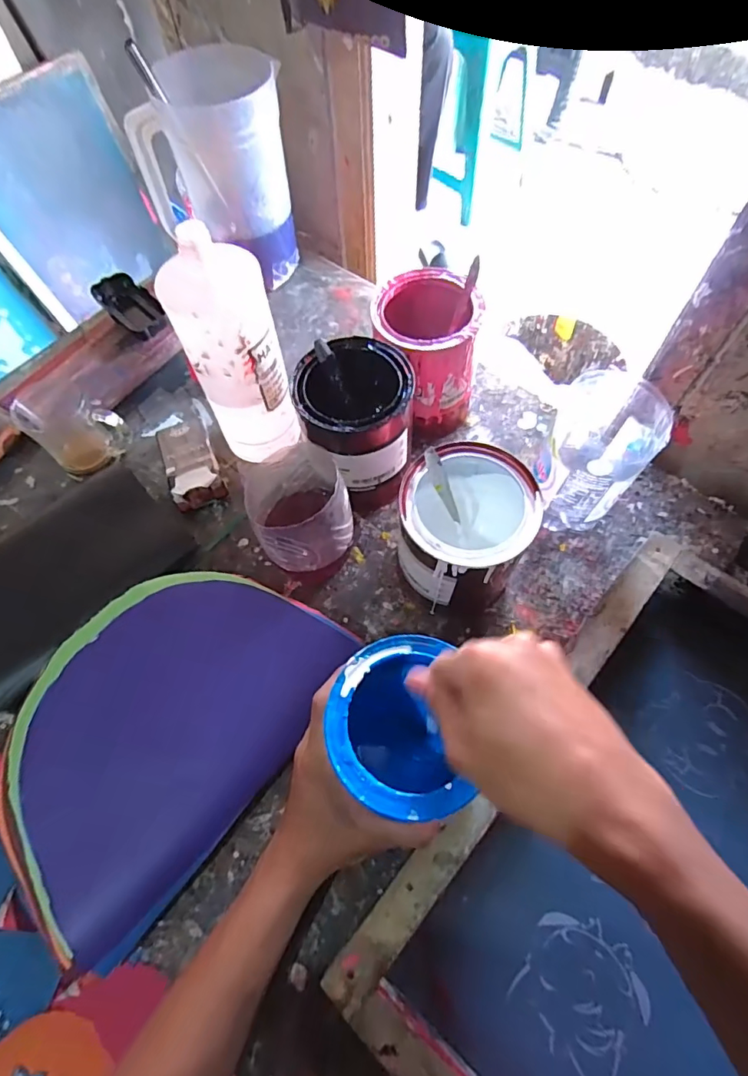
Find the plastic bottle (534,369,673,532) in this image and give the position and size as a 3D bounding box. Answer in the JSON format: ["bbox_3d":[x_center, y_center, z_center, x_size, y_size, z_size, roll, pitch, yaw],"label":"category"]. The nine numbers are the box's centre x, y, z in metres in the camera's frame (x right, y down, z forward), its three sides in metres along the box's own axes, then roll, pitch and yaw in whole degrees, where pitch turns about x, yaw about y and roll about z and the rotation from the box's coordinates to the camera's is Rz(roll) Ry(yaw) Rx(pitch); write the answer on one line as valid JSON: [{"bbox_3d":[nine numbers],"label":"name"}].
[{"bbox_3d":[0.203,-0.067,0.474,0.080,0.151,0.098,38,70,18],"label":"plastic bottle"}]

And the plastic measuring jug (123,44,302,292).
[{"bbox_3d":[-0.180,-0.445,0.630,0.147,0.208,0.162,-6,63,-2],"label":"plastic measuring jug"}]

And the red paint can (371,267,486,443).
[{"bbox_3d":[0.052,-0.190,0.541,0.102,0.132,0.111,-24,65,-10],"label":"red paint can"}]

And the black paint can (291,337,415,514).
[{"bbox_3d":[-0.017,-0.106,0.503,0.105,0.128,0.120,-10,63,-4],"label":"black paint can"}]

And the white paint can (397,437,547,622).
[{"bbox_3d":[0.075,-0.001,0.453,0.106,0.135,0.109,-1,63,1],"label":"white paint can"}]

